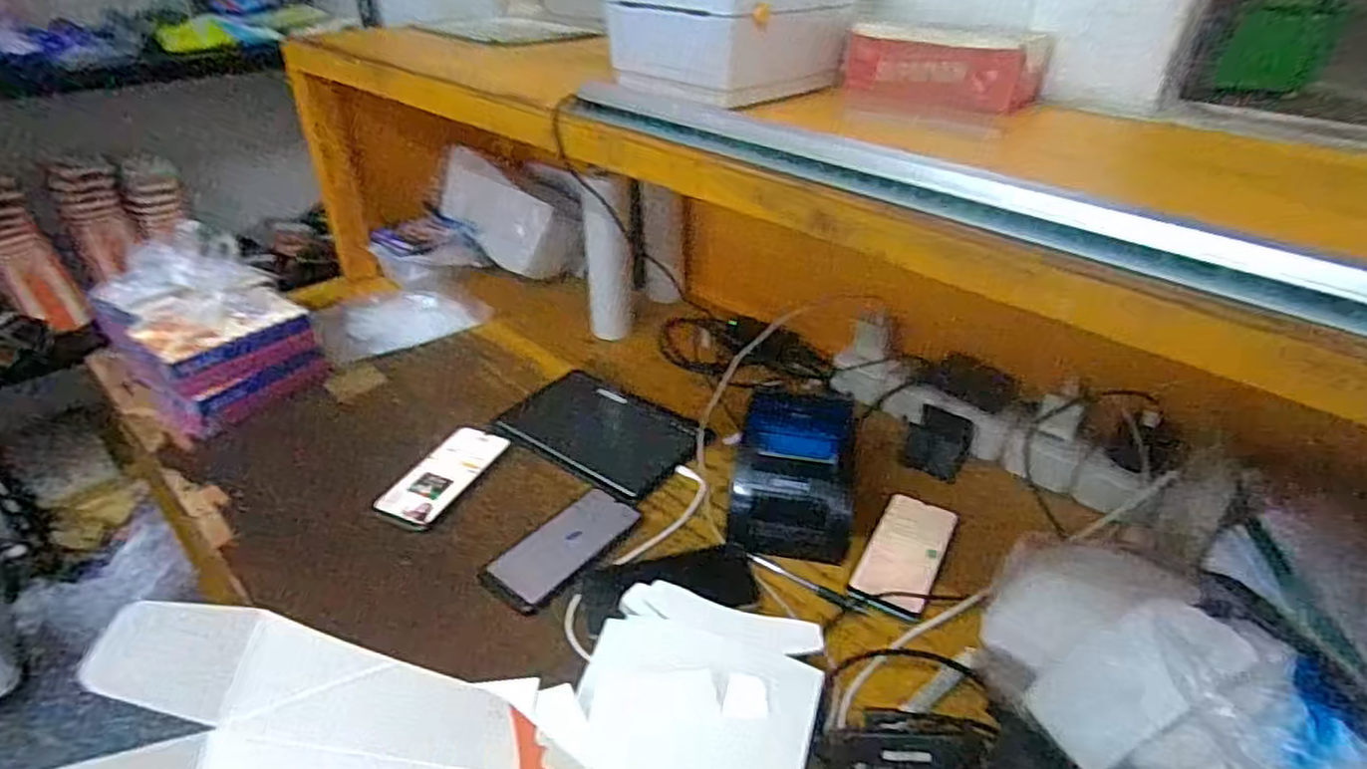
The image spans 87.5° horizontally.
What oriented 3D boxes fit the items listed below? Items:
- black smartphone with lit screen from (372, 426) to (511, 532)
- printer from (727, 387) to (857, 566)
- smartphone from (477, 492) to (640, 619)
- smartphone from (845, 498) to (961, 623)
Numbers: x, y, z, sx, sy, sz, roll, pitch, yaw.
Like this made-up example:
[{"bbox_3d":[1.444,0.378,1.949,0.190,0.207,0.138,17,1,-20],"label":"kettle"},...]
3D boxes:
[{"bbox_3d":[-0.278,0.106,0.834,0.083,0.008,0.167,13,35,17],"label":"black smartphone with lit screen"},{"bbox_3d":[0.119,0.090,0.764,0.126,0.103,0.159,7,34,9],"label":"printer"},{"bbox_3d":[-0.123,0.168,0.740,0.077,0.016,0.163,27,42,33],"label":"smartphone"},{"bbox_3d":[0.228,0.170,0.732,0.074,0.010,0.161,19,38,25],"label":"smartphone"}]

